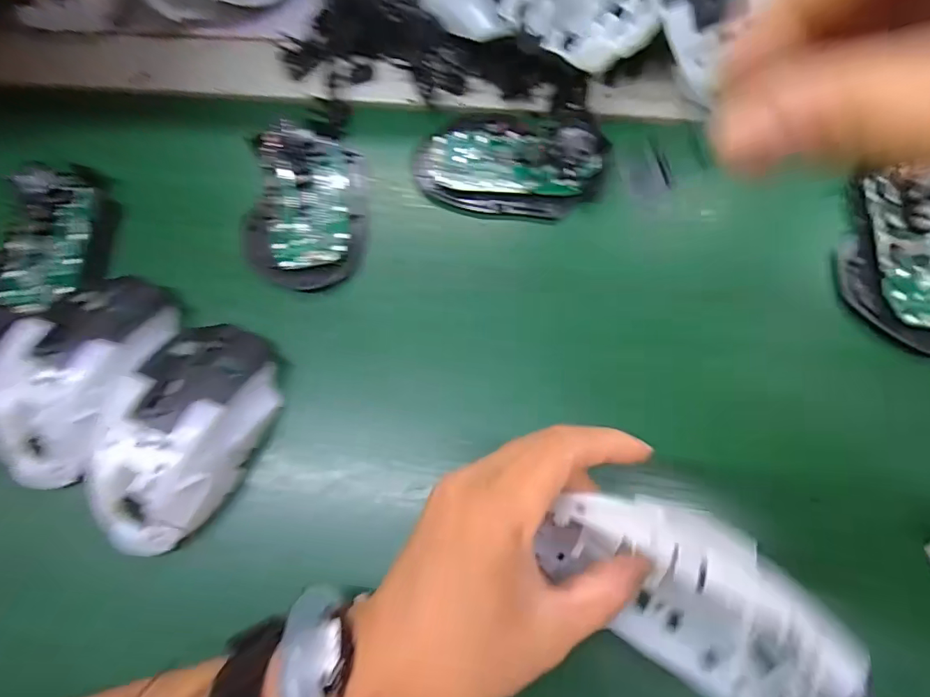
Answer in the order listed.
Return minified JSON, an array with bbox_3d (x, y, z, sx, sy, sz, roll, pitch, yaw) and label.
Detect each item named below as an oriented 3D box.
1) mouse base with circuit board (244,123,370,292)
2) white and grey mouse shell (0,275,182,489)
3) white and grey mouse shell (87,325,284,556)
[{"bbox_3d":[-0.092,-0.086,0.288,0.068,0.014,0.108,3,73,2],"label":"mouse base with circuit board"},{"bbox_3d":[-0.194,0.012,0.243,0.063,0.037,0.114,19,75,6],"label":"white and grey mouse shell"},{"bbox_3d":[-0.135,0.044,0.229,0.070,0.040,0.118,22,75,7],"label":"white and grey mouse shell"}]

